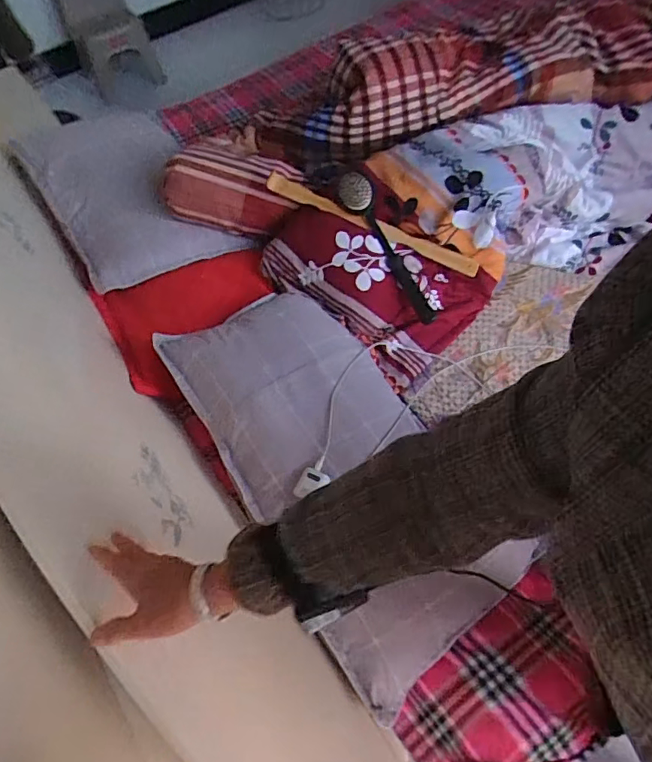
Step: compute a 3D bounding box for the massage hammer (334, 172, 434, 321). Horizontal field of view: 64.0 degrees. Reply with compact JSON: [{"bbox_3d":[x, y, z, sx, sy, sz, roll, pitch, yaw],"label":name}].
[{"bbox_3d":[0.125,-0.261,1.021,0.069,0.032,0.325,-32,95,-14],"label":"massage hammer"}]

